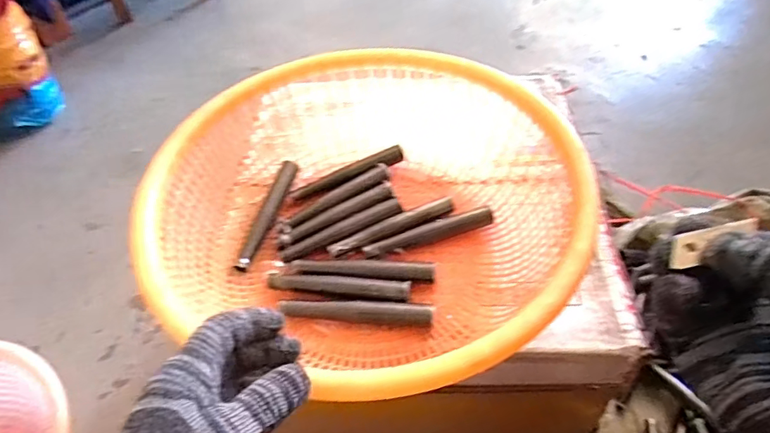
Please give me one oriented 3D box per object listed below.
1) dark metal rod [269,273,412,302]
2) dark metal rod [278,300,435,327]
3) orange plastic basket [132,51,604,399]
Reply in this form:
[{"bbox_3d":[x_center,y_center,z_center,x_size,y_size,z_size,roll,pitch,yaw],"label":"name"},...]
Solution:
[{"bbox_3d":[-0.046,0.069,0.496,0.143,0.013,0.020,5,51,8],"label":"dark metal rod"},{"bbox_3d":[-0.029,0.093,0.482,0.151,0.019,0.017,3,51,7],"label":"dark metal rod"},{"bbox_3d":[-0.011,-0.006,0.500,0.400,0.133,0.381,-2,52,2],"label":"orange plastic basket"}]

